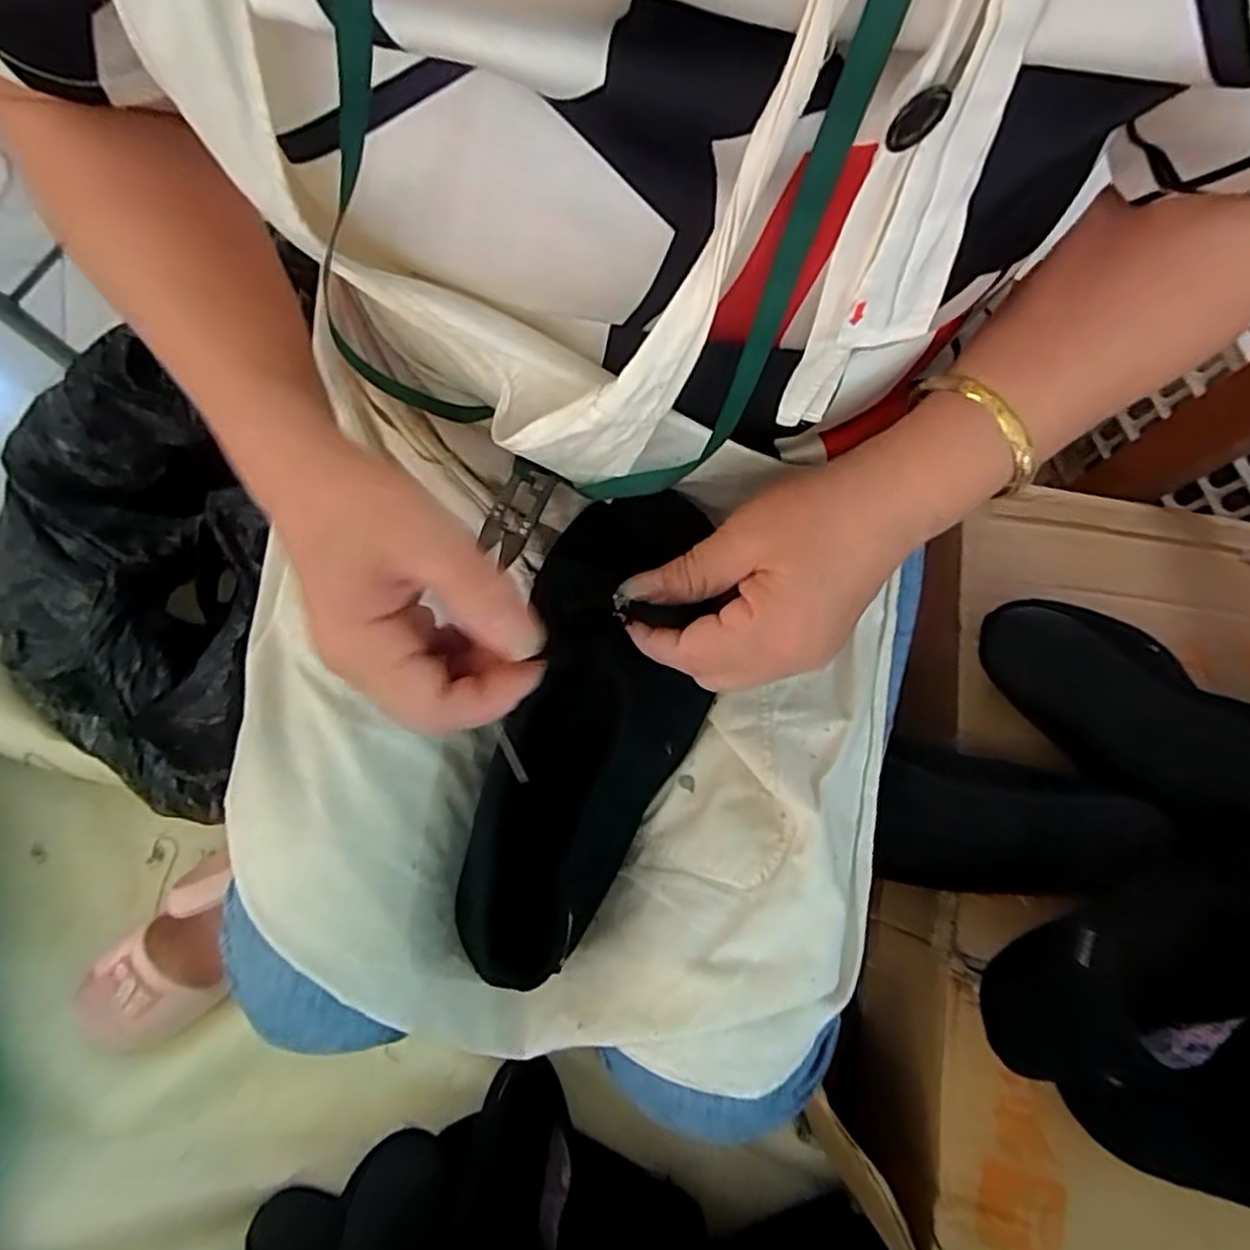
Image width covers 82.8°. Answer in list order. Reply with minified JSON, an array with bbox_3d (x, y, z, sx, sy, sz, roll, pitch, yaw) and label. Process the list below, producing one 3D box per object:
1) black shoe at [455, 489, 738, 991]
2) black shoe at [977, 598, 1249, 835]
[{"bbox_3d":[-0.015,0.053,0.353,0.091,0.058,0.232,15,85,3],"label":"black shoe"},{"bbox_3d":[0.353,0.066,0.455,0.248,0.049,0.096,34,91,24],"label":"black shoe"}]

